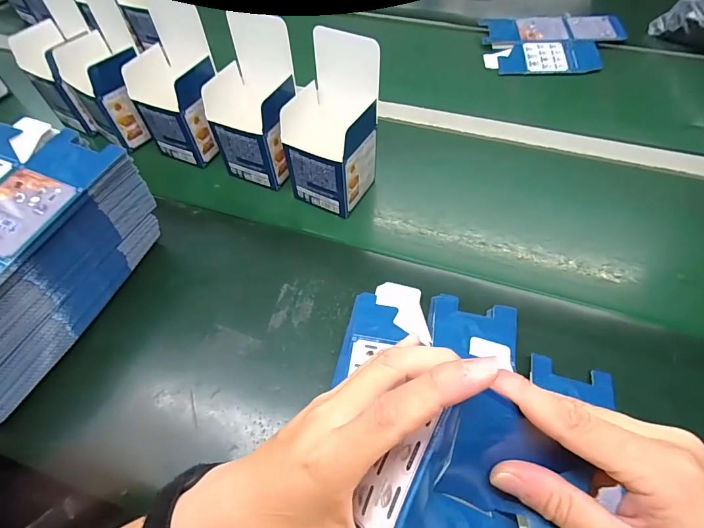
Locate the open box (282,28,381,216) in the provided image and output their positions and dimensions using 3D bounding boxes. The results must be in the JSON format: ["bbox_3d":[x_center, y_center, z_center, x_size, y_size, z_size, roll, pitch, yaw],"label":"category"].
[{"bbox_3d":[-0.025,-0.156,0.460,0.087,0.179,0.090,22,60,19],"label":"open box"}]

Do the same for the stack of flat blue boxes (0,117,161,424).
[{"bbox_3d":[-0.340,-0.003,0.400,0.138,0.146,0.249,17,59,15],"label":"stack of flat blue boxes"}]

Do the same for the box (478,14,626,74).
[{"bbox_3d":[0.346,-0.383,0.679,0.225,0.011,0.155,2,63,8],"label":"box"}]

